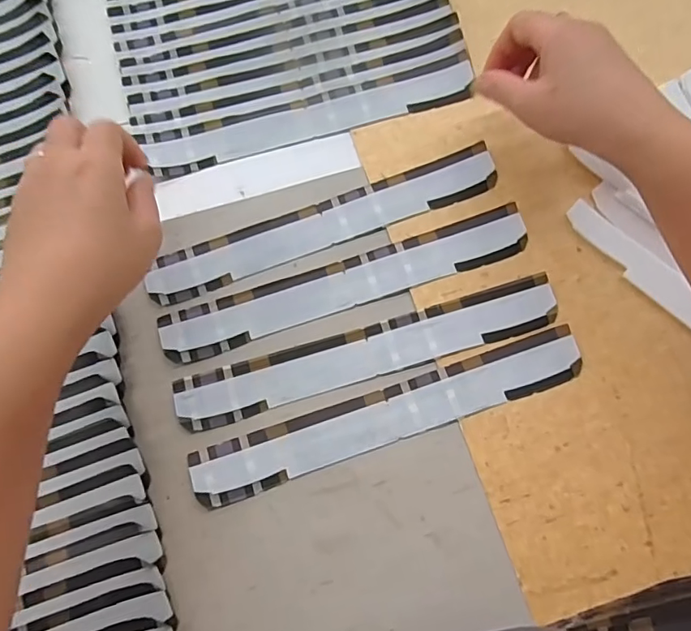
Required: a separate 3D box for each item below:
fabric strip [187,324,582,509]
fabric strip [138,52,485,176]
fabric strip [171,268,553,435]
[{"bbox_3d":[0.029,0.064,0.329,0.257,0.005,0.036,-19,75,-4],"label":"fabric strip"},{"bbox_3d":[-0.024,-0.151,0.382,0.248,0.008,0.035,-17,82,-3],"label":"fabric strip"},{"bbox_3d":[0.017,0.024,0.341,0.258,0.006,0.036,-16,78,-5],"label":"fabric strip"}]

